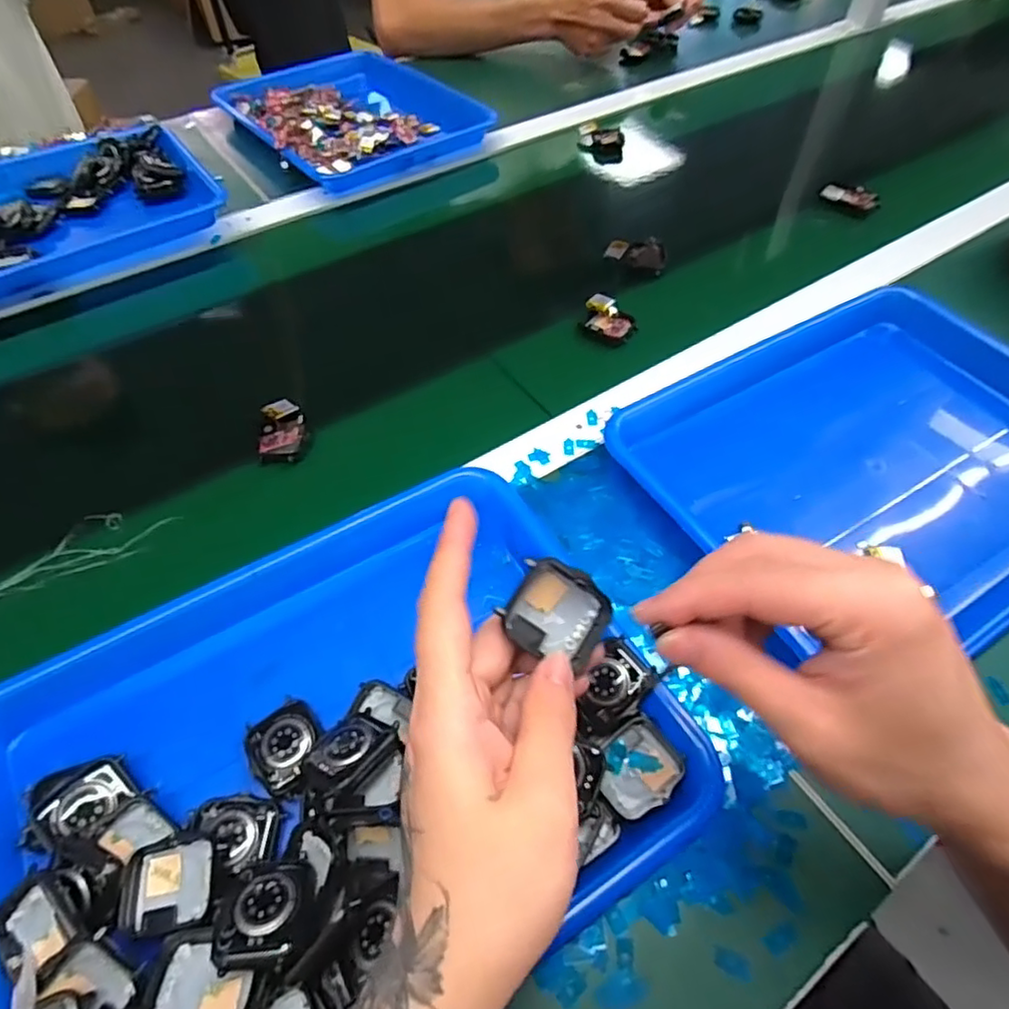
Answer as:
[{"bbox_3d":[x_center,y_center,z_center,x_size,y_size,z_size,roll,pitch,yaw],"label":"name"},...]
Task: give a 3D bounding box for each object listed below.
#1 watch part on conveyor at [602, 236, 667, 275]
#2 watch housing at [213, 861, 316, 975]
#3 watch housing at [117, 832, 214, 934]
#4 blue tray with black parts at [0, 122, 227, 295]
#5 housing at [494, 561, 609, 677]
[{"bbox_3d":[0.131,-0.250,0.599,0.057,0.018,0.032,23,58,15],"label":"watch part on conveyor"},{"bbox_3d":[-0.103,0.176,0.263,0.038,0.007,0.038,0,33,-17],"label":"watch housing"},{"bbox_3d":[-0.155,0.174,0.280,0.039,0.009,0.035,-11,55,-8],"label":"watch housing"},{"bbox_3d":[-0.483,-0.302,0.623,0.328,0.040,0.242,-30,60,-19],"label":"blue tray with black parts"},{"bbox_3d":[0.022,0.044,0.251,0.044,0.006,0.036,30,82,-19],"label":"housing"}]

